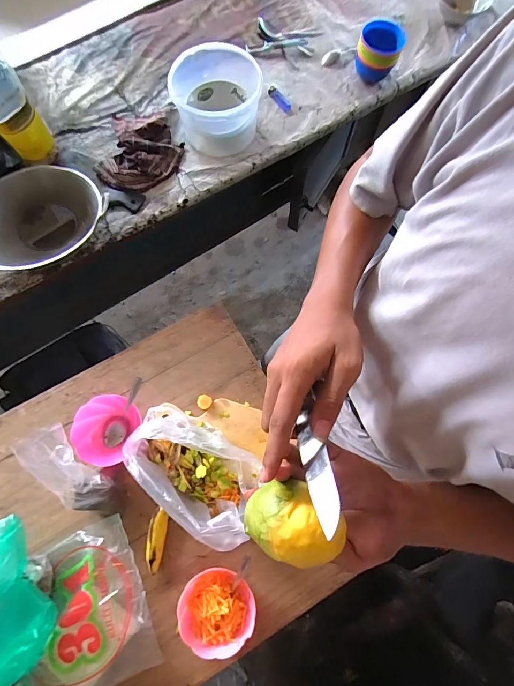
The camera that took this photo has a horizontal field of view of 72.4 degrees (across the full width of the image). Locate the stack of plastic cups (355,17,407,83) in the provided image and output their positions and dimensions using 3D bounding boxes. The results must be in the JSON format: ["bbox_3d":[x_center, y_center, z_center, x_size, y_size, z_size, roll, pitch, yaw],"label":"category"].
[{"bbox_3d":[0.312,-0.749,0.912,0.109,0.108,0.091,20,75,3],"label":"stack of plastic cups"}]

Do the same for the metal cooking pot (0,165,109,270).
[{"bbox_3d":[-0.480,-0.265,0.774,0.280,0.109,0.277,1,75,-2],"label":"metal cooking pot"}]

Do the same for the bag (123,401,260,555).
[{"bbox_3d":[-0.107,0.227,0.619,0.256,0.120,0.151,31,76,6],"label":"bag"}]

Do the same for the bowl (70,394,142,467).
[{"bbox_3d":[-0.291,0.164,0.676,0.109,0.046,0.129,20,75,3],"label":"bowl"}]

